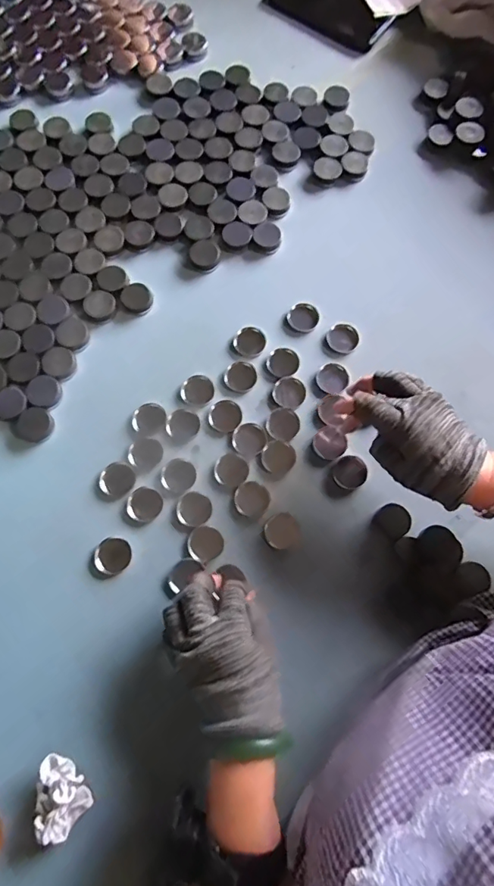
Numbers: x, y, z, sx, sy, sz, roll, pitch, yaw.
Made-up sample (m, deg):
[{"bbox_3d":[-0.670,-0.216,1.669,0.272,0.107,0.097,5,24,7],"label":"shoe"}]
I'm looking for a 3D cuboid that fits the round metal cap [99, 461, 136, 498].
[{"bbox_3d":[-0.128,0.036,0.462,0.034,0.006,0.031,0,74,-1],"label":"round metal cap"}]

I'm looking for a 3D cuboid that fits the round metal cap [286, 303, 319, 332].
[{"bbox_3d":[0.063,-0.139,0.516,0.035,0.008,0.032,0,74,-1],"label":"round metal cap"}]

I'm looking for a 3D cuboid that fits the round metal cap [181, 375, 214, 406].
[{"bbox_3d":[-0.052,-0.055,0.494,0.032,0.008,0.035,0,74,-1],"label":"round metal cap"}]

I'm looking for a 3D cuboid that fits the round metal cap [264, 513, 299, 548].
[{"bbox_3d":[0.033,0.085,0.456,0.032,0.005,0.031,0,74,-1],"label":"round metal cap"}]

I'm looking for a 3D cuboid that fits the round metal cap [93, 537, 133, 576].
[{"bbox_3d":[-0.127,0.107,0.444,0.034,0.012,0.031,0,74,-1],"label":"round metal cap"}]

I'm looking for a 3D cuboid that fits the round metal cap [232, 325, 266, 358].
[{"bbox_3d":[0.004,-0.111,0.508,0.035,0.011,0.031,-36,78,-10],"label":"round metal cap"}]

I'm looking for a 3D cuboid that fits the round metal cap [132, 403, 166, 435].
[{"bbox_3d":[-0.099,-0.024,0.476,0.033,0.004,0.031,0,74,-1],"label":"round metal cap"}]

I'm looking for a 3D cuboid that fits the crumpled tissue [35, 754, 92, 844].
[{"bbox_3d":[-0.155,0.290,0.387,0.052,0.032,0.042,42,77,10],"label":"crumpled tissue"}]

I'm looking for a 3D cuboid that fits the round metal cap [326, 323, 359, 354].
[{"bbox_3d":[0.105,-0.115,0.510,0.034,0.008,0.033,0,74,-1],"label":"round metal cap"}]

